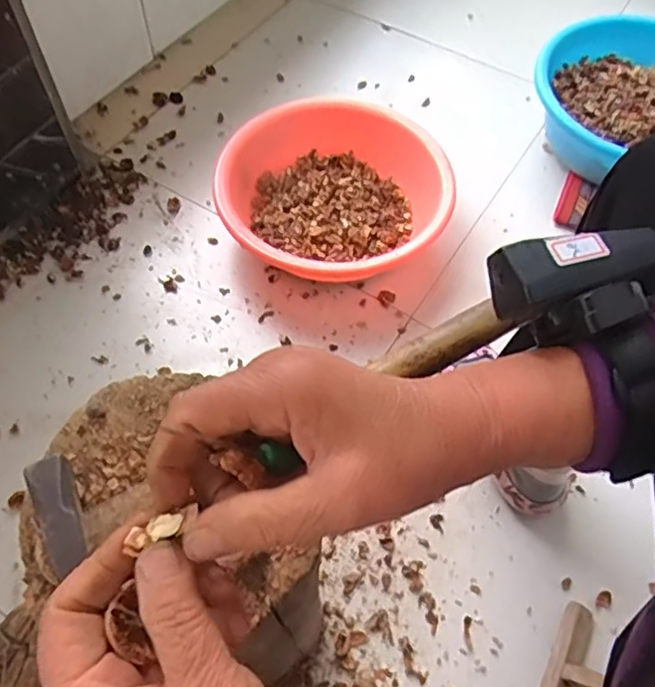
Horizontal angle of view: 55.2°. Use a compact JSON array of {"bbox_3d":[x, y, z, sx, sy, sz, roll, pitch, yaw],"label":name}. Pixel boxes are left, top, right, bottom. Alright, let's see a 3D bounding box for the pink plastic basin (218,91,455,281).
[{"bbox_3d":[0.003,-0.210,0.939,0.317,0.130,0.294,0,59,-1],"label":"pink plastic basin"}]

